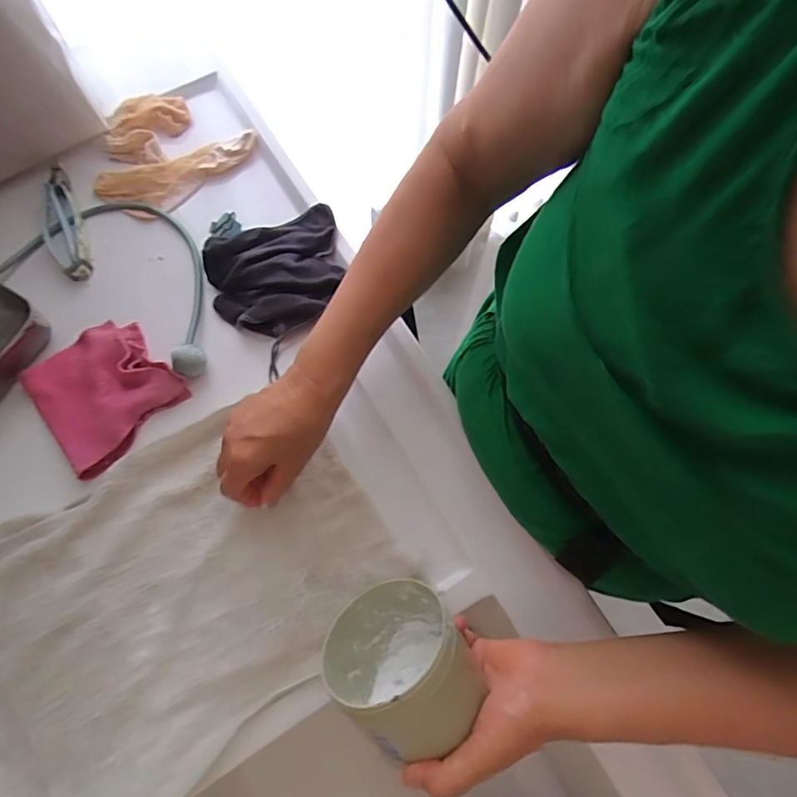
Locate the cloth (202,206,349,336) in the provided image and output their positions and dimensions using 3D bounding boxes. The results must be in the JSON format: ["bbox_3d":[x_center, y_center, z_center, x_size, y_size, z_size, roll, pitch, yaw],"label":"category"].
[{"bbox_3d":[-0.122,-0.132,0.494,0.147,0.037,0.122,-29,76,-8],"label":"cloth"}]

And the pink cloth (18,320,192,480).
[{"bbox_3d":[-0.290,-0.011,0.458,0.120,0.021,0.125,-43,79,-11],"label":"pink cloth"}]

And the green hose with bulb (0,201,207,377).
[{"bbox_3d":[-0.280,-0.140,0.489,0.262,0.027,0.153,26,76,7],"label":"green hose with bulb"}]

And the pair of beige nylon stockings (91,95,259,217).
[{"bbox_3d":[-0.277,-0.284,0.542,0.156,0.020,0.155,0,74,0],"label":"pair of beige nylon stockings"}]

